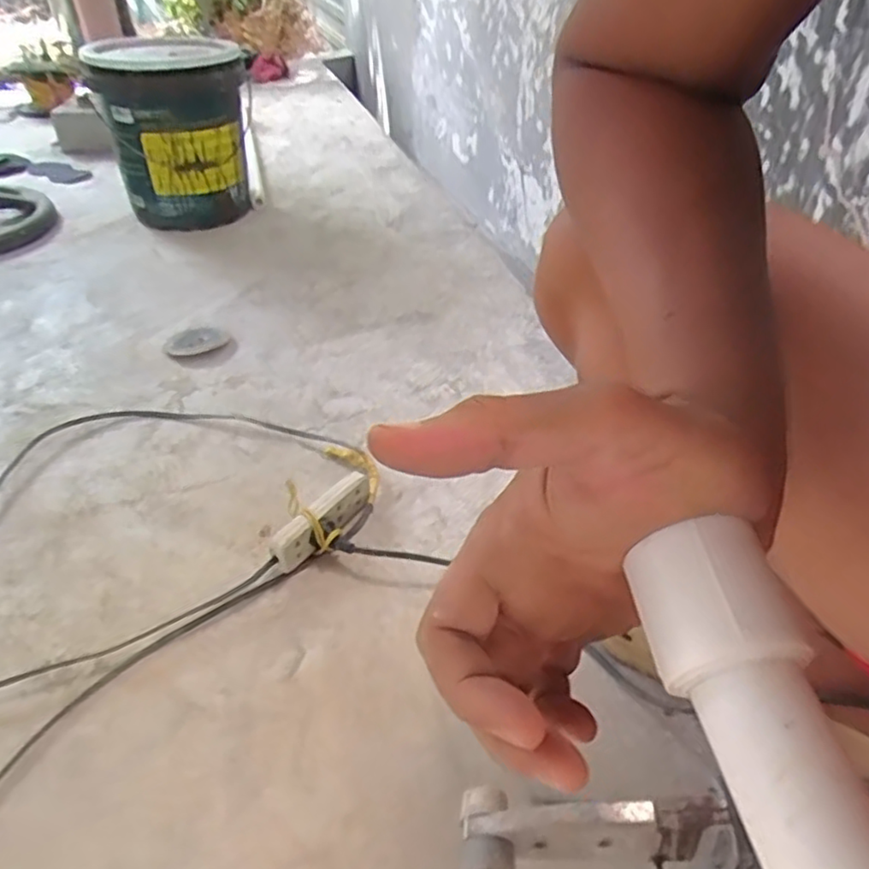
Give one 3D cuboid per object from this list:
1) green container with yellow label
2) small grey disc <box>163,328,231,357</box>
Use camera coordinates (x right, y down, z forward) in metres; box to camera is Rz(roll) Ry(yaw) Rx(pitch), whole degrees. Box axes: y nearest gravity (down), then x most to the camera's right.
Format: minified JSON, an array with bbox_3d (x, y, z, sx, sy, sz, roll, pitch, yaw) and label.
[{"bbox_3d":[-0.574,-0.666,1.476,0.305,0.360,0.286,-15,40,-21],"label":"green container with yellow label"},{"bbox_3d":[-0.395,-0.153,1.092,0.102,0.008,0.102,1,37,-1],"label":"small grey disc"}]

